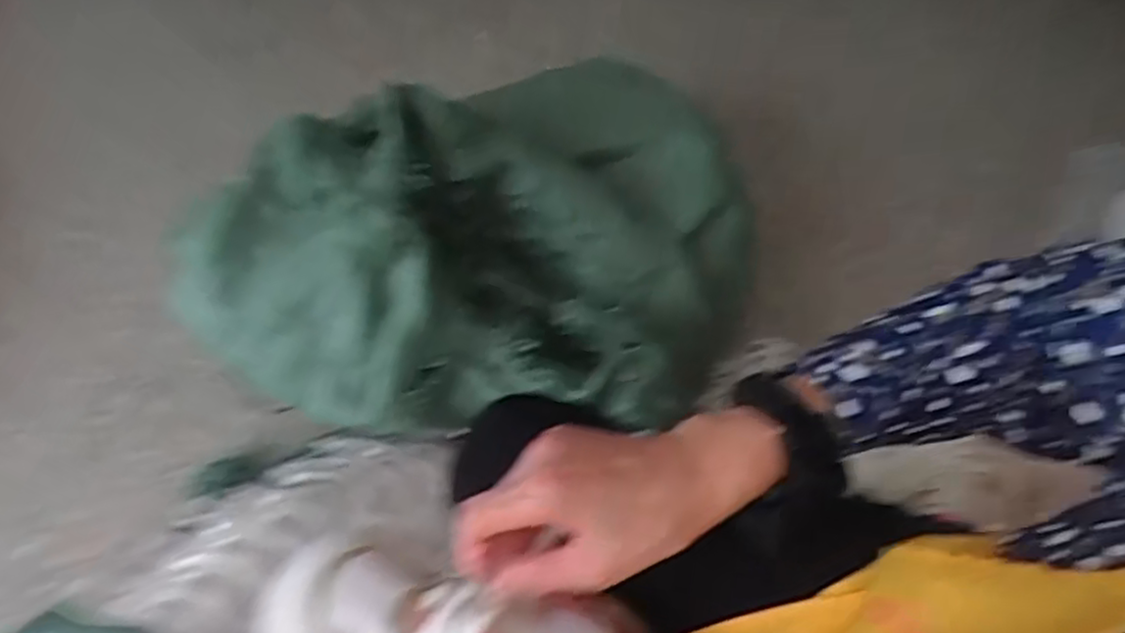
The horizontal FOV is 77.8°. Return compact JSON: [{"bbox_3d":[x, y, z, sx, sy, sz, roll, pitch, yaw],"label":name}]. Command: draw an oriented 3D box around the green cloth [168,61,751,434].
[{"bbox_3d":[-0.127,-0.081,0.806,0.568,0.230,0.368,1,51,1],"label":"green cloth"}]

